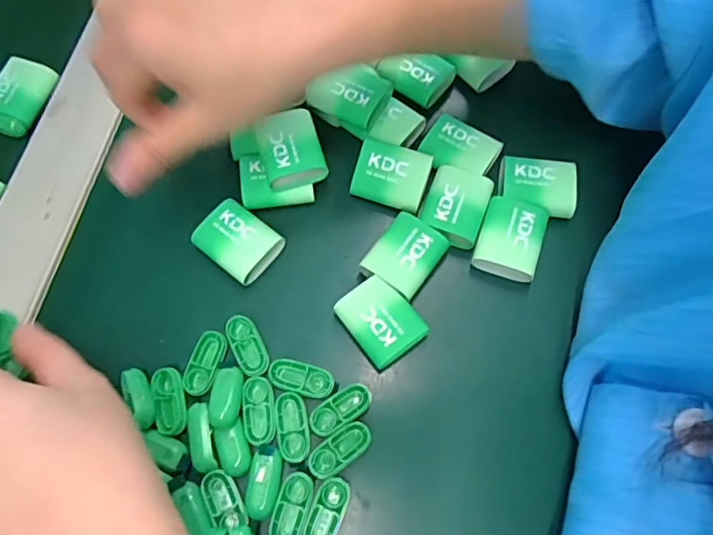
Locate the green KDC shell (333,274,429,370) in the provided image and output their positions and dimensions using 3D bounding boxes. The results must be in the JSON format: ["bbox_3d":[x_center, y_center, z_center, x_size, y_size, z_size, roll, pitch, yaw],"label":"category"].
[{"bbox_3d":[0.013,0.028,0.289,0.034,0.012,0.043,-36,66,-14],"label":"green KDC shell"}]

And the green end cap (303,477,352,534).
[{"bbox_3d":[-0.014,0.119,0.261,0.016,0.007,0.033,20,66,13],"label":"green end cap"}]

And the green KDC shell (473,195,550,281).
[{"bbox_3d":[0.087,-0.014,0.308,0.034,0.021,0.046,17,65,12],"label":"green KDC shell"}]

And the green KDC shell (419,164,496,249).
[{"bbox_3d":[0.056,-0.036,0.311,0.036,0.009,0.046,18,65,13],"label":"green KDC shell"}]

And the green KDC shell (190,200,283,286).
[{"bbox_3d":[-0.067,-0.015,0.308,0.042,0.016,0.035,36,70,20],"label":"green KDC shell"}]

